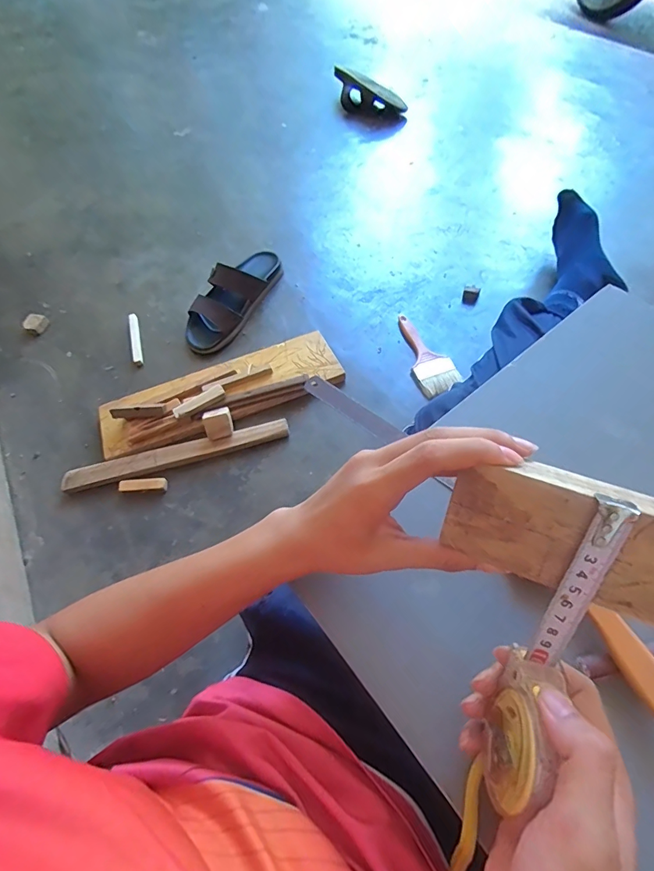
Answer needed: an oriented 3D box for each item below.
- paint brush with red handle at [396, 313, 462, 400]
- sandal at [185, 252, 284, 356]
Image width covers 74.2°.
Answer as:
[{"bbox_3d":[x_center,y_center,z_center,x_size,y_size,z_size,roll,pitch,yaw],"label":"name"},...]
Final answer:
[{"bbox_3d":[0.163,-0.142,0.733,0.064,0.015,0.180,-15,57,-7],"label":"paint brush with red handle"},{"bbox_3d":[-0.181,-0.274,0.819,0.104,0.062,0.271,19,59,15],"label":"sandal"}]

